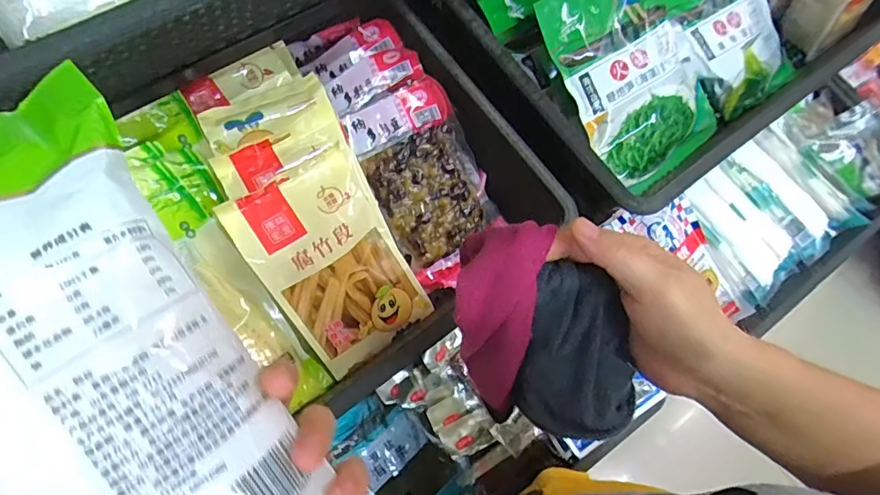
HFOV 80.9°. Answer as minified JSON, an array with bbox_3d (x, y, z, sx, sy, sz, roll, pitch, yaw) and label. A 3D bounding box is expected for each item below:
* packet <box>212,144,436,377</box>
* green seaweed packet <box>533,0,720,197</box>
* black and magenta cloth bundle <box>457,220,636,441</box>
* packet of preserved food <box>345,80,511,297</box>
[{"bbox_3d":[-0.090,0.017,0.473,0.124,0.186,0.032,-35,24,-15],"label":"packet"},{"bbox_3d":[0.220,-0.191,0.575,0.169,0.029,0.230,-34,103,-16],"label":"green seaweed packet"},{"bbox_3d":[0.062,0.057,0.312,0.077,0.105,0.126,-32,68,-16],"label":"black and magenta cloth bundle"},{"bbox_3d":[-0.010,-0.069,0.562,0.118,0.023,0.204,-28,99,-9],"label":"packet of preserved food"}]

